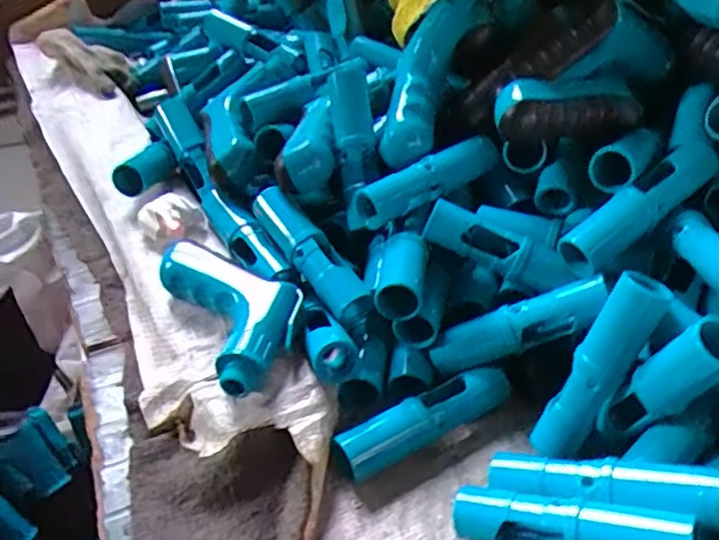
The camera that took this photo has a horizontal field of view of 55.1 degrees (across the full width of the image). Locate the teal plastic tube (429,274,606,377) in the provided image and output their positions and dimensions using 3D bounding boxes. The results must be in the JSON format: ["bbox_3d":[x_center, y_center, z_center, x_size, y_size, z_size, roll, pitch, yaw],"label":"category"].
[{"bbox_3d":[0.101,0.036,0.439,0.115,0.030,0.023,-25,34,20],"label":"teal plastic tube"}]

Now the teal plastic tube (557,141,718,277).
[{"bbox_3d":[0.181,-0.042,0.438,0.122,0.025,0.025,-36,47,-11],"label":"teal plastic tube"}]

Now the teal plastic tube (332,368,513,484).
[{"bbox_3d":[0.040,0.093,0.430,0.120,0.024,0.025,-22,43,-22],"label":"teal plastic tube"}]

